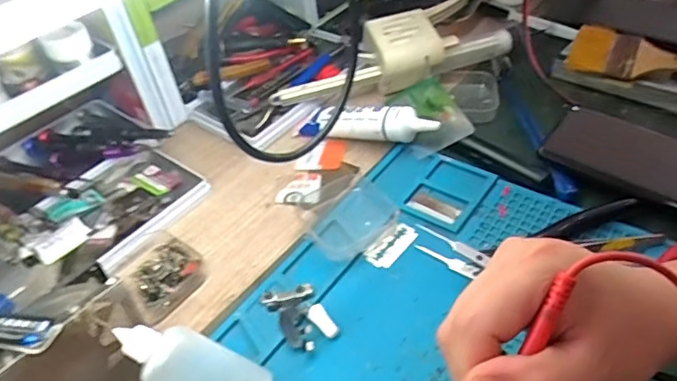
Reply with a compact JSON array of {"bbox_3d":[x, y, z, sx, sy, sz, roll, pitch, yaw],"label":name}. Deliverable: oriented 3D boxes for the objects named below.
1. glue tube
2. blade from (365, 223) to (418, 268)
[{"bbox_3d":[0.022,-0.059,0.467,0.135,0.024,0.033,6,43,32],"label":"glue tube"},{"bbox_3d":[0.038,0.039,0.382,0.022,0.006,0.041,31,59,34],"label":"blade"}]

